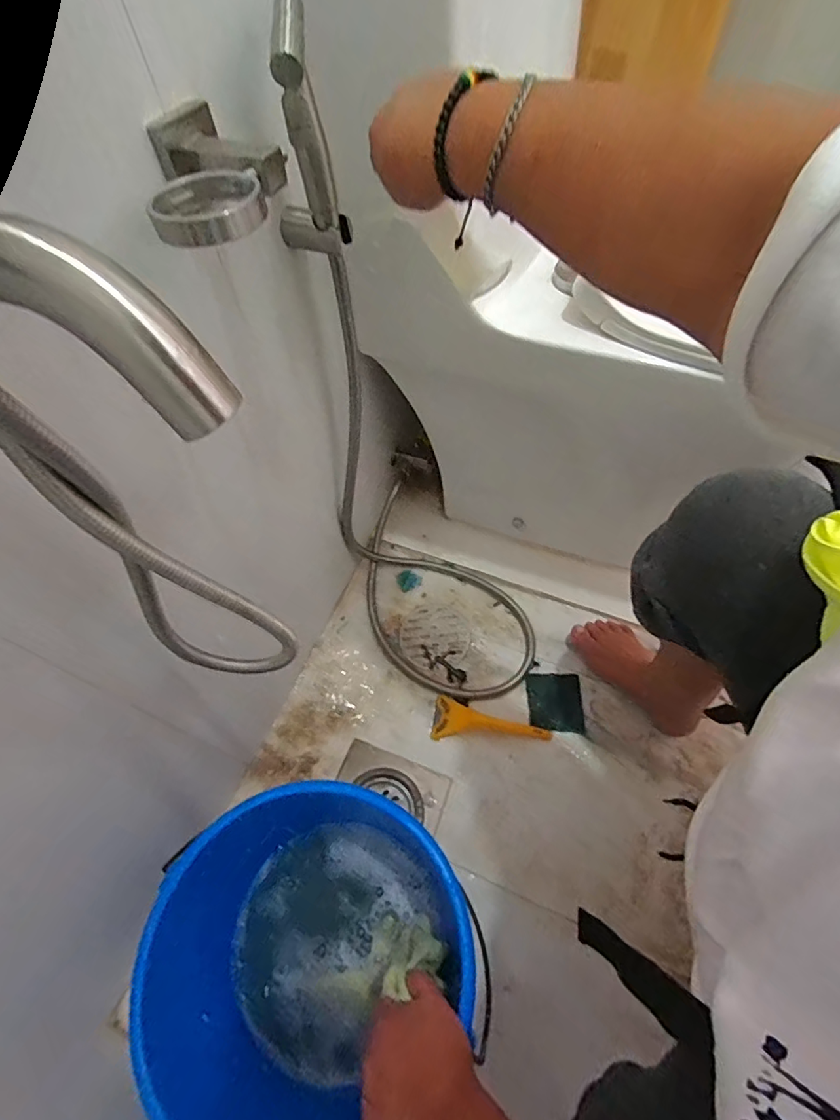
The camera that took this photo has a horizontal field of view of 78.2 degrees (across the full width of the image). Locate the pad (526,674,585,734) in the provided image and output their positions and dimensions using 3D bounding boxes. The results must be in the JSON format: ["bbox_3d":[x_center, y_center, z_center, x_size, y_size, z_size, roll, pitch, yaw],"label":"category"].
[{"bbox_3d":[0.195,0.206,0.746,0.076,0.005,0.079,0,61,4],"label":"pad"}]

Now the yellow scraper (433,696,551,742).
[{"bbox_3d":[0.100,0.237,0.726,0.163,0.016,0.057,10,62,9],"label":"yellow scraper"}]

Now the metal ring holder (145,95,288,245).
[{"bbox_3d":[-0.123,-0.240,0.318,0.076,0.033,0.119,-10,60,-2],"label":"metal ring holder"}]

